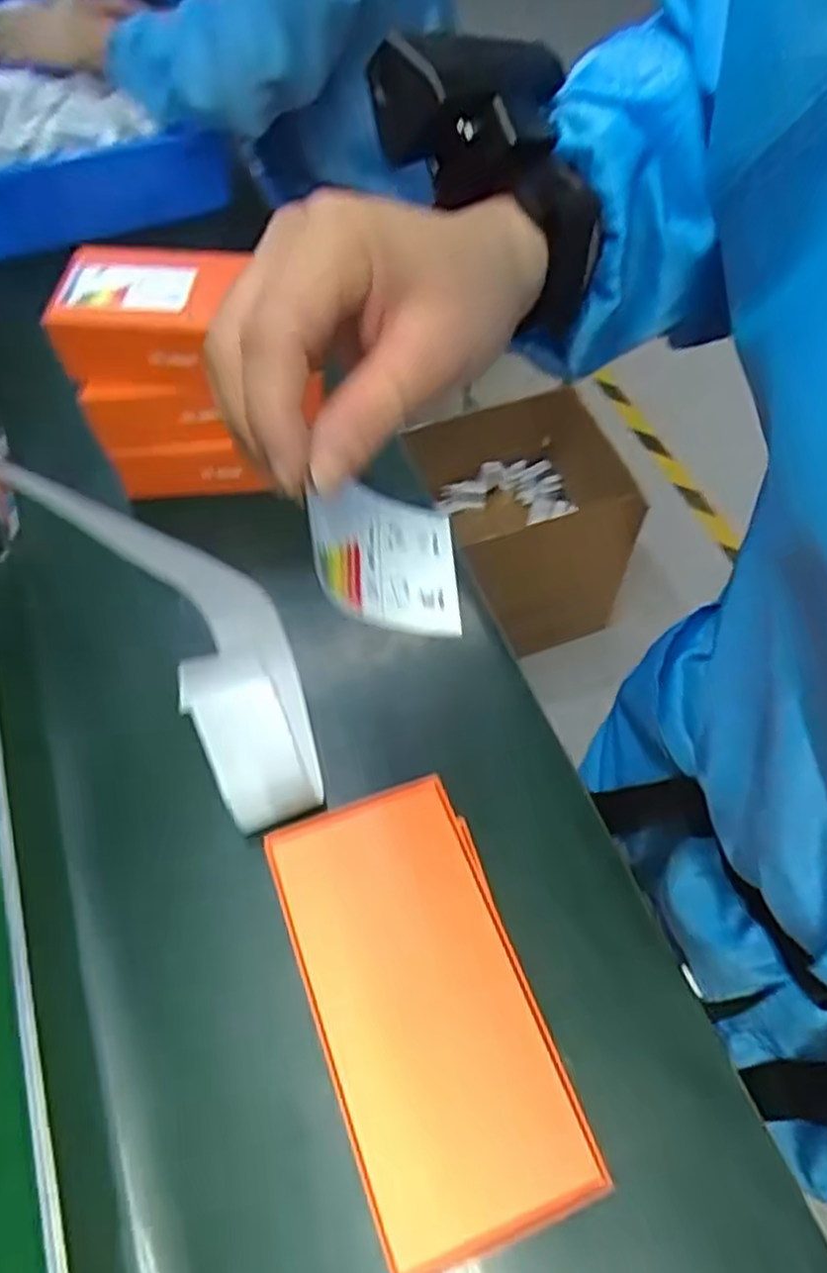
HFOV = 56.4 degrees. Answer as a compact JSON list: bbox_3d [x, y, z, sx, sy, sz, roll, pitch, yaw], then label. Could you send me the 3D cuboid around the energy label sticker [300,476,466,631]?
[{"bbox_3d":[-0.011,-0.030,0.272,0.010,0.068,0.052,-21,66,39],"label":"energy label sticker"}]

